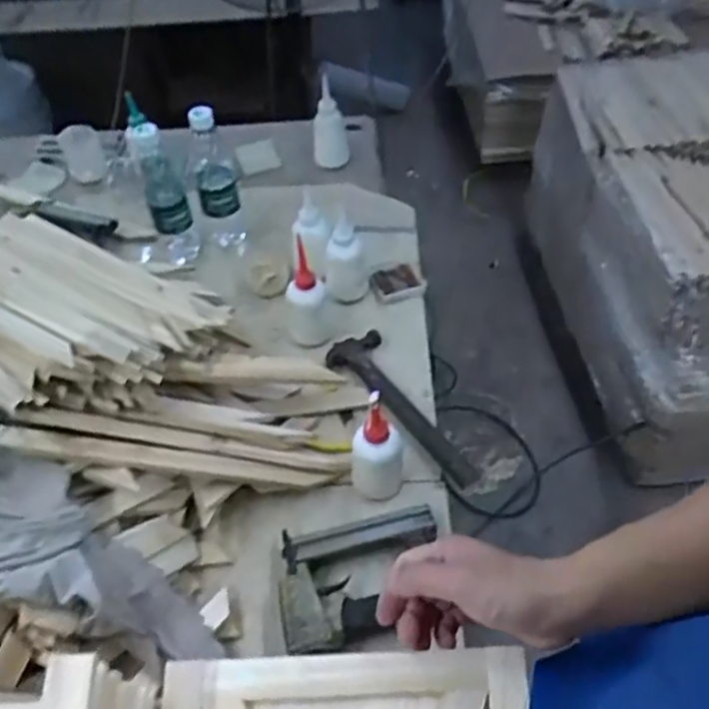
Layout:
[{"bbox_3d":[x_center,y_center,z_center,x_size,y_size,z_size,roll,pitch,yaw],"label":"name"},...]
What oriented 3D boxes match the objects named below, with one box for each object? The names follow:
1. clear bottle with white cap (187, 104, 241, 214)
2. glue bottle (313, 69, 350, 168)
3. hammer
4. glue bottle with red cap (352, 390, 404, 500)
[{"bbox_3d":[-0.215,-0.290,1.017,0.063,0.157,0.064,-3,50,0],"label":"clear bottle with white cap"},{"bbox_3d":[-0.045,-0.431,1.286,0.066,0.156,0.079,-2,50,1],"label":"glue bottle"},{"bbox_3d":[0.059,0.065,0.882,0.075,0.031,0.279,-26,54,-18],"label":"hammer"},{"bbox_3d":[0.026,0.099,0.767,0.060,0.148,0.061,1,50,4],"label":"glue bottle with red cap"}]

